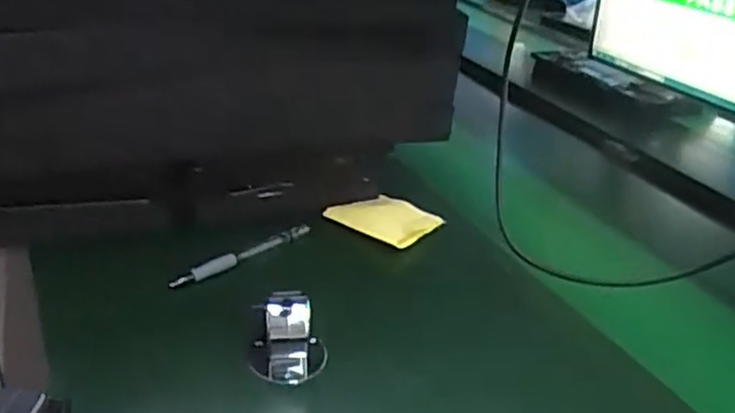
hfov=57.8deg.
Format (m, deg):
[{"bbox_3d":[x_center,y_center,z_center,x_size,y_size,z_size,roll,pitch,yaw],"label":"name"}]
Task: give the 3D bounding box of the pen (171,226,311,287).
[{"bbox_3d":[-0.105,0.040,0.572,0.129,0.015,0.015,-21,39,-39],"label":"pen"}]

